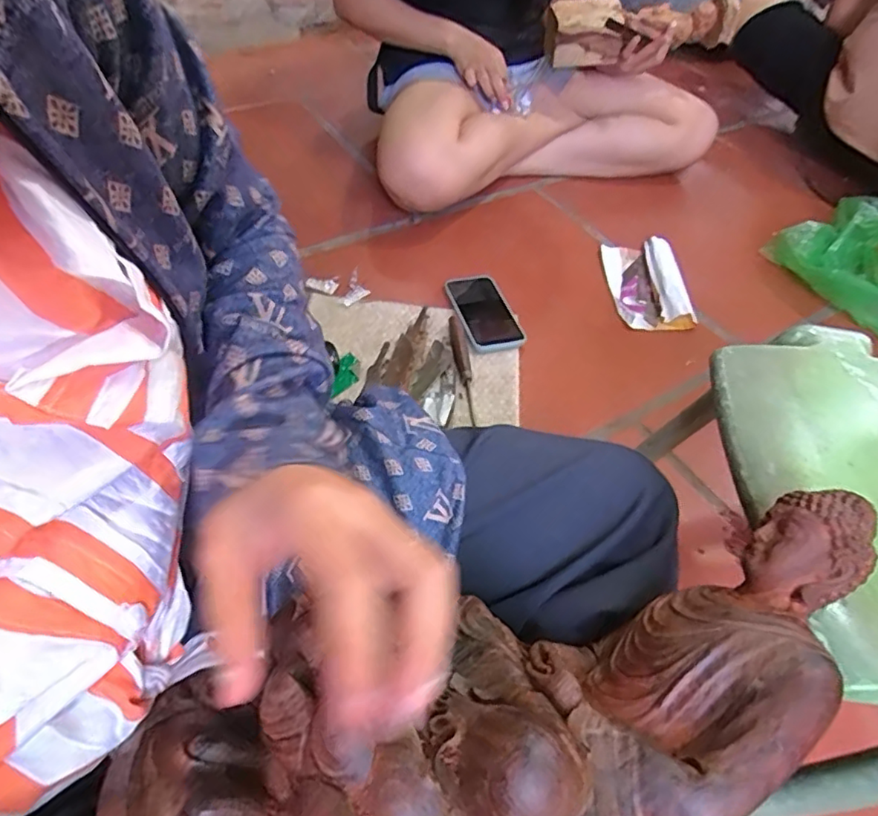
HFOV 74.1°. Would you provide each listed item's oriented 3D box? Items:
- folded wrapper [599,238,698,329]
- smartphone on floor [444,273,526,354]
[{"bbox_3d":[0.327,-0.197,0.922,0.107,0.030,0.207,4,50,-3],"label":"folded wrapper"},{"bbox_3d":[0.066,-0.141,0.843,0.081,0.019,0.162,-11,52,-15],"label":"smartphone on floor"}]

